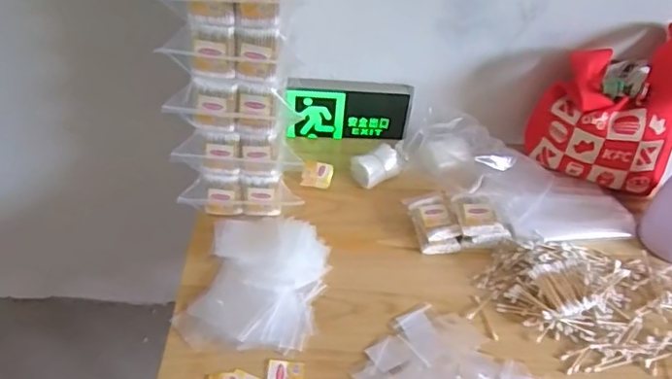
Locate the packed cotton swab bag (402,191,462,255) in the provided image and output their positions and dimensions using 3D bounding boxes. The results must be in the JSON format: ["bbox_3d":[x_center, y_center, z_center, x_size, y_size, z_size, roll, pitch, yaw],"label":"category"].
[{"bbox_3d":[0.145,0.050,0.863,0.060,0.040,0.110,-7,42,-13],"label":"packed cotton swab bag"}]

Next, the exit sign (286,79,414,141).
[{"bbox_3d":[0.027,-0.139,1.021,0.213,0.110,0.027,1,40,-3],"label":"exit sign"}]

